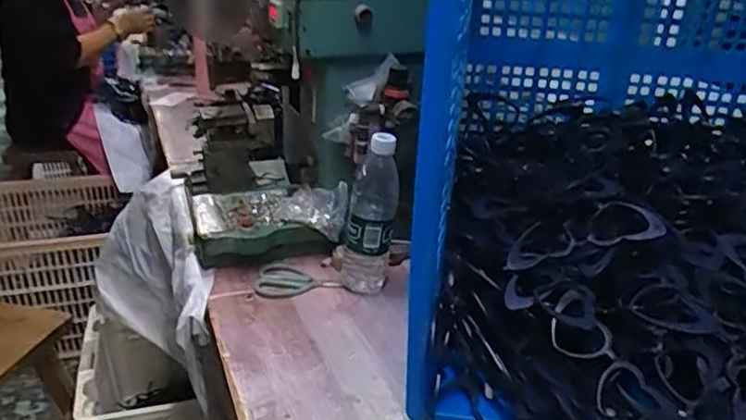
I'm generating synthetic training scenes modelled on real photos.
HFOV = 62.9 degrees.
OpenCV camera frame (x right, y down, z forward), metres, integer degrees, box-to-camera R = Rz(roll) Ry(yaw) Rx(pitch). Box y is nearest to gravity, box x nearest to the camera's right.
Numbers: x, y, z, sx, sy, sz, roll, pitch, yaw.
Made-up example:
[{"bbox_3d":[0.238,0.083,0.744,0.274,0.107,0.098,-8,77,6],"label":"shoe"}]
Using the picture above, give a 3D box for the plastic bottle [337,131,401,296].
[{"bbox_3d":[-0.007,0.006,0.869,0.079,0.228,0.079,2,25,-3],"label":"plastic bottle"}]

